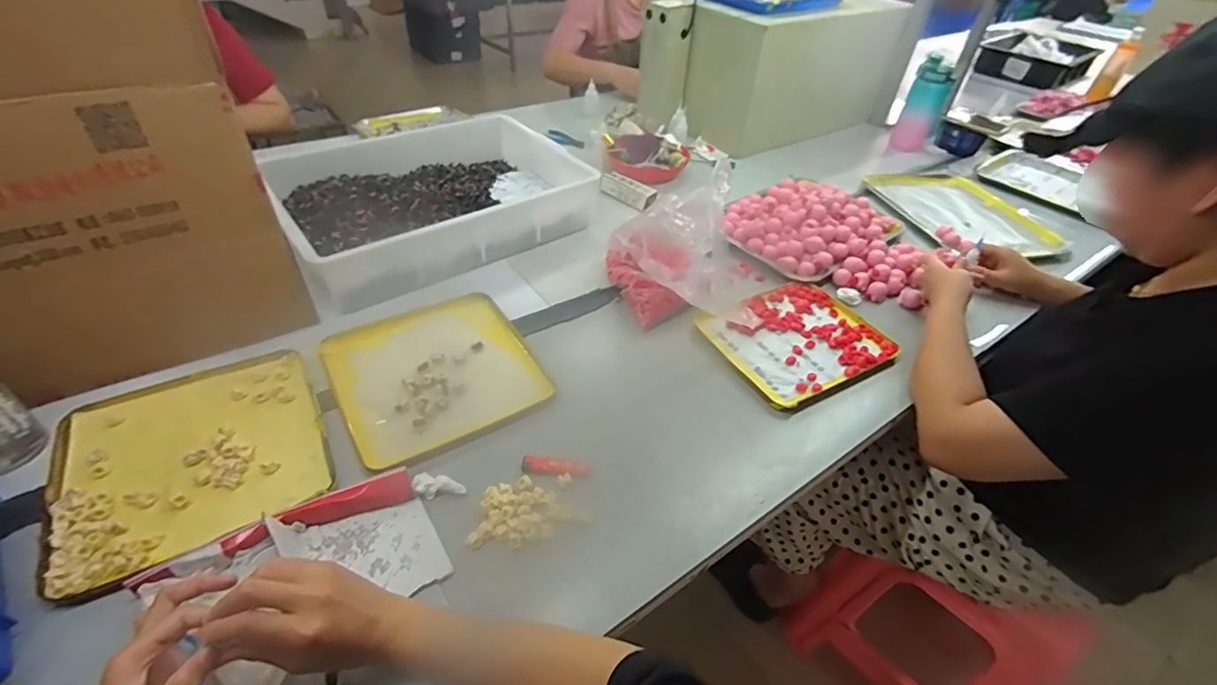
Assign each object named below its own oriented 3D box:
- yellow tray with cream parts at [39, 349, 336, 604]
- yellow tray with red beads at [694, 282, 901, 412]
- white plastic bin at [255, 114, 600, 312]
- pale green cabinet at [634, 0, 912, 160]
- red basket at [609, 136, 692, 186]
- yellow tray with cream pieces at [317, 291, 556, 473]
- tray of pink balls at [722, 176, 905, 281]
[{"bbox_3d":[-0.440,0.116,0.566,0.236,0.022,0.267,-23,49,-27],"label":"yellow tray with cream parts"},{"bbox_3d":[0.277,-0.003,0.782,0.235,0.024,0.198,-19,47,-24],"label":"yellow tray with red beads"},{"bbox_3d":[-0.303,-0.260,0.935,0.505,0.105,0.336,-25,50,-29],"label":"white plastic bin"},{"bbox_3d":[0.413,-0.704,1.350,0.603,0.274,0.299,-23,49,-27],"label":"pale green cabinet"},{"bbox_3d":[0.093,-0.415,1.173,0.171,0.055,0.168,16,43,12],"label":"red basket"},{"bbox_3d":[-0.224,0.034,0.691,0.242,0.029,0.241,-26,50,-29],"label":"yellow tray with cream pieces"},{"bbox_3d":[0.374,-0.231,0.990,0.325,0.055,0.240,-28,51,-31],"label":"tray of pink balls"}]

